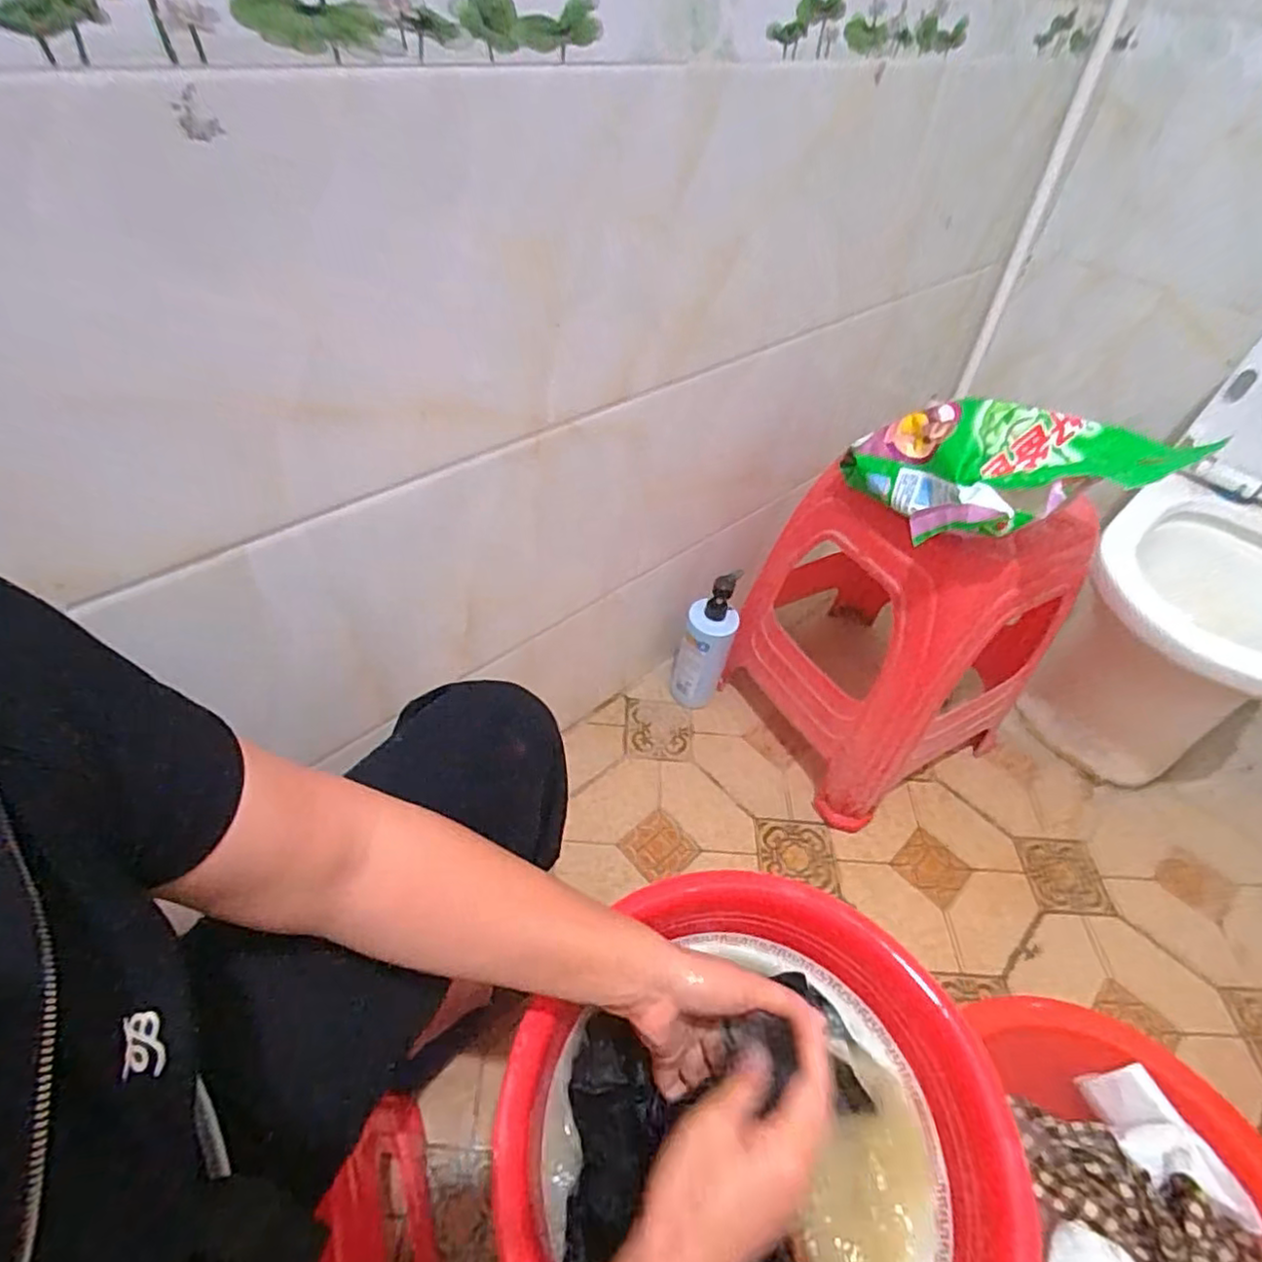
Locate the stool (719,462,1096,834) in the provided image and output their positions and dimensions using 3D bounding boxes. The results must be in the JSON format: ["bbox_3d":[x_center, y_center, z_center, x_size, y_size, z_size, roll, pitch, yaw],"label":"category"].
[{"bbox_3d":[0.402,-0.003,1.014,0.326,0.487,0.332,-21,52,-23],"label":"stool"}]

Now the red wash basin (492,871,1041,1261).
[{"bbox_3d":[0.092,0.373,0.474,0.329,0.101,0.321,35,53,25],"label":"red wash basin"}]

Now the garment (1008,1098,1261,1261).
[{"bbox_3d":[0.514,0.581,0.617,0.172,0.070,0.283,-15,50,-18],"label":"garment"}]

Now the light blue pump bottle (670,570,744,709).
[{"bbox_3d":[0.122,0.022,1.089,0.088,0.270,0.071,13,47,7],"label":"light blue pump bottle"}]

